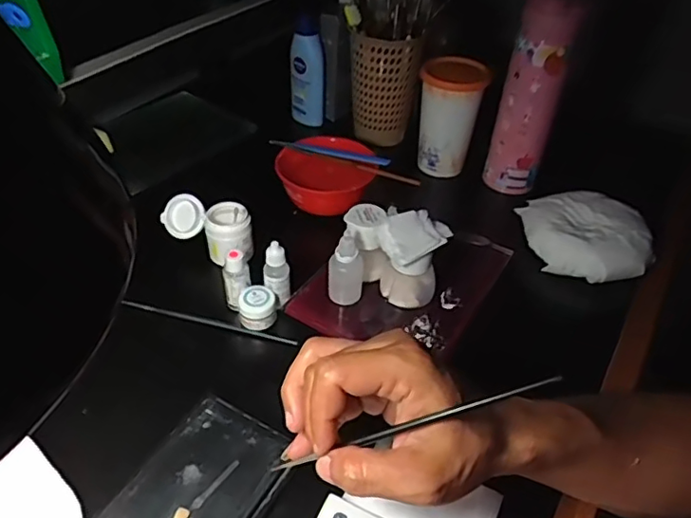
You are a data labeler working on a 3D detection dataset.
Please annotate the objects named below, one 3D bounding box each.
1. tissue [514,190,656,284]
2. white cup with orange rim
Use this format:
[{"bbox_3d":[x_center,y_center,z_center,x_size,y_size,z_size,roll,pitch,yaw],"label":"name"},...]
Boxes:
[{"bbox_3d":[0.251,-0.024,0.595,0.118,0.040,0.112,3,42,-2],"label":"tissue"},{"bbox_3d":[0.121,-0.166,0.681,0.075,0.125,0.072,16,43,12],"label":"white cup with orange rim"}]

